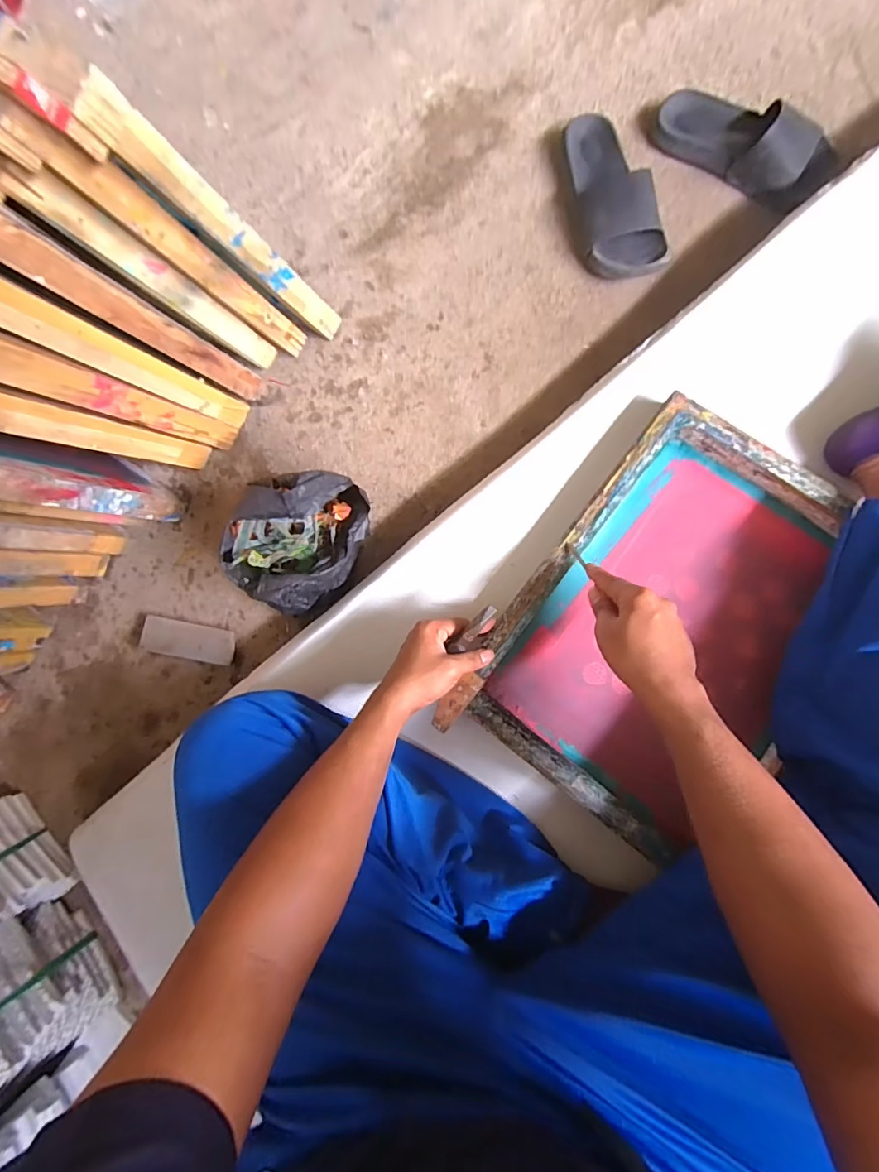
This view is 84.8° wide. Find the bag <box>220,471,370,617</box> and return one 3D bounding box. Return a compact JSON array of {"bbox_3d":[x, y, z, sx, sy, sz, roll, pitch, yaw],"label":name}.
[{"bbox_3d":[-0.172,-0.056,0.626,0.131,0.180,0.184,36,87,8],"label":"bag"}]

